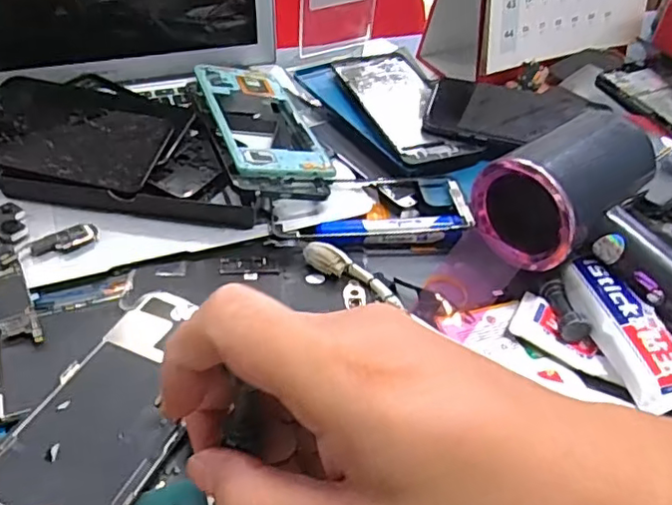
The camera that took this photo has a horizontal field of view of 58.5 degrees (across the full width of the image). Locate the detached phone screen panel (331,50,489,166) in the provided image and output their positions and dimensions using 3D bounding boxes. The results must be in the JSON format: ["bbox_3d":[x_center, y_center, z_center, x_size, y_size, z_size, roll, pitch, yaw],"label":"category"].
[{"bbox_3d":[0.061,-0.129,0.519,0.083,0.010,0.164,-12,46,-18],"label":"detached phone screen panel"}]

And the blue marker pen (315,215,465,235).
[{"bbox_3d":[0.037,-0.020,0.416,0.100,0.008,0.011,-1,43,-6],"label":"blue marker pen"}]

